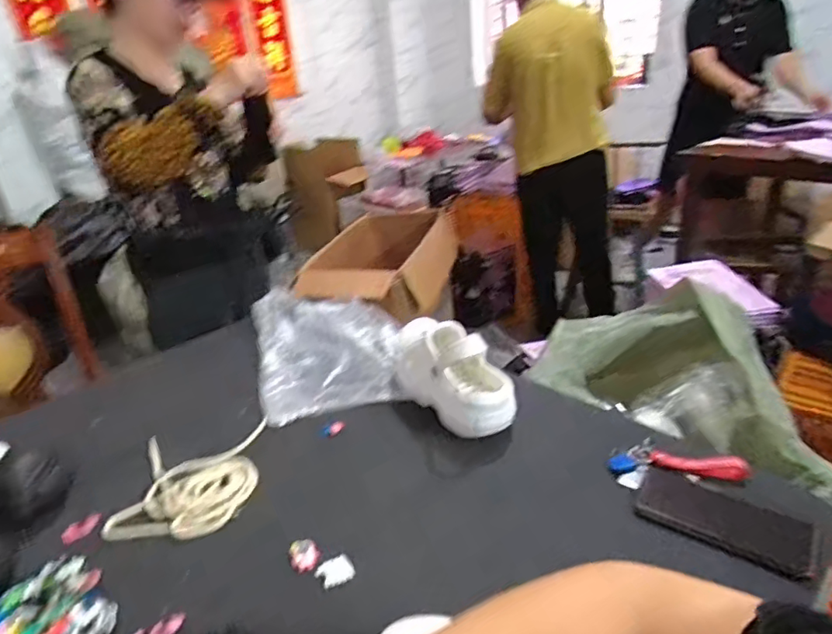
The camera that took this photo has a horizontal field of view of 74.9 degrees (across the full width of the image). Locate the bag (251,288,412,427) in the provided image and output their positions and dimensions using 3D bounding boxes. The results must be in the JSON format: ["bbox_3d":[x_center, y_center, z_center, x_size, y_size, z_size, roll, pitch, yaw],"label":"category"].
[{"bbox_3d":[-0.155,0.039,0.949,0.241,0.073,0.360,-11,26,-13],"label":"bag"}]

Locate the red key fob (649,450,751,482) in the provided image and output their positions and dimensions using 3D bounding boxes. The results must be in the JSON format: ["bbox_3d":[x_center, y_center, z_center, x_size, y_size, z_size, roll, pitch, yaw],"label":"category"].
[{"bbox_3d":[0.329,0.172,0.632,0.101,0.018,0.029,1,26,12],"label":"red key fob"}]

